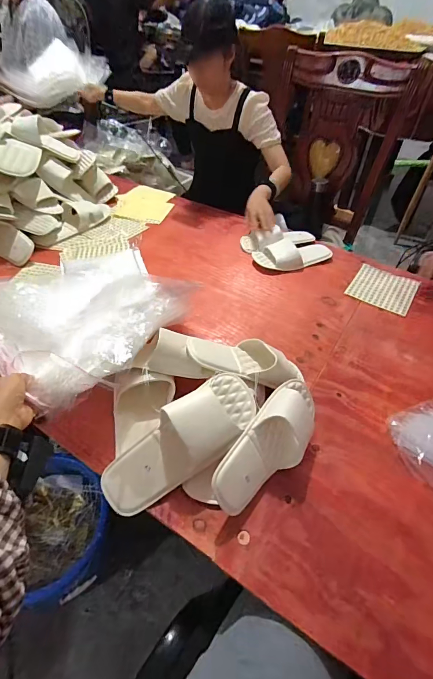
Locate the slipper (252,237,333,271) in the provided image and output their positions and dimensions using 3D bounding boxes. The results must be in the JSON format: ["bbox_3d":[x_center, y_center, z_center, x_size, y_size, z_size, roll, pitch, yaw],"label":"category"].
[{"bbox_3d":[0.227,-0.257,1.017,0.223,0.045,0.104,-14,48,-17],"label":"slipper"}]

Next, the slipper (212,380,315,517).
[{"bbox_3d":[0.088,0.167,0.570,0.254,0.070,0.101,-42,103,-33],"label":"slipper"}]

